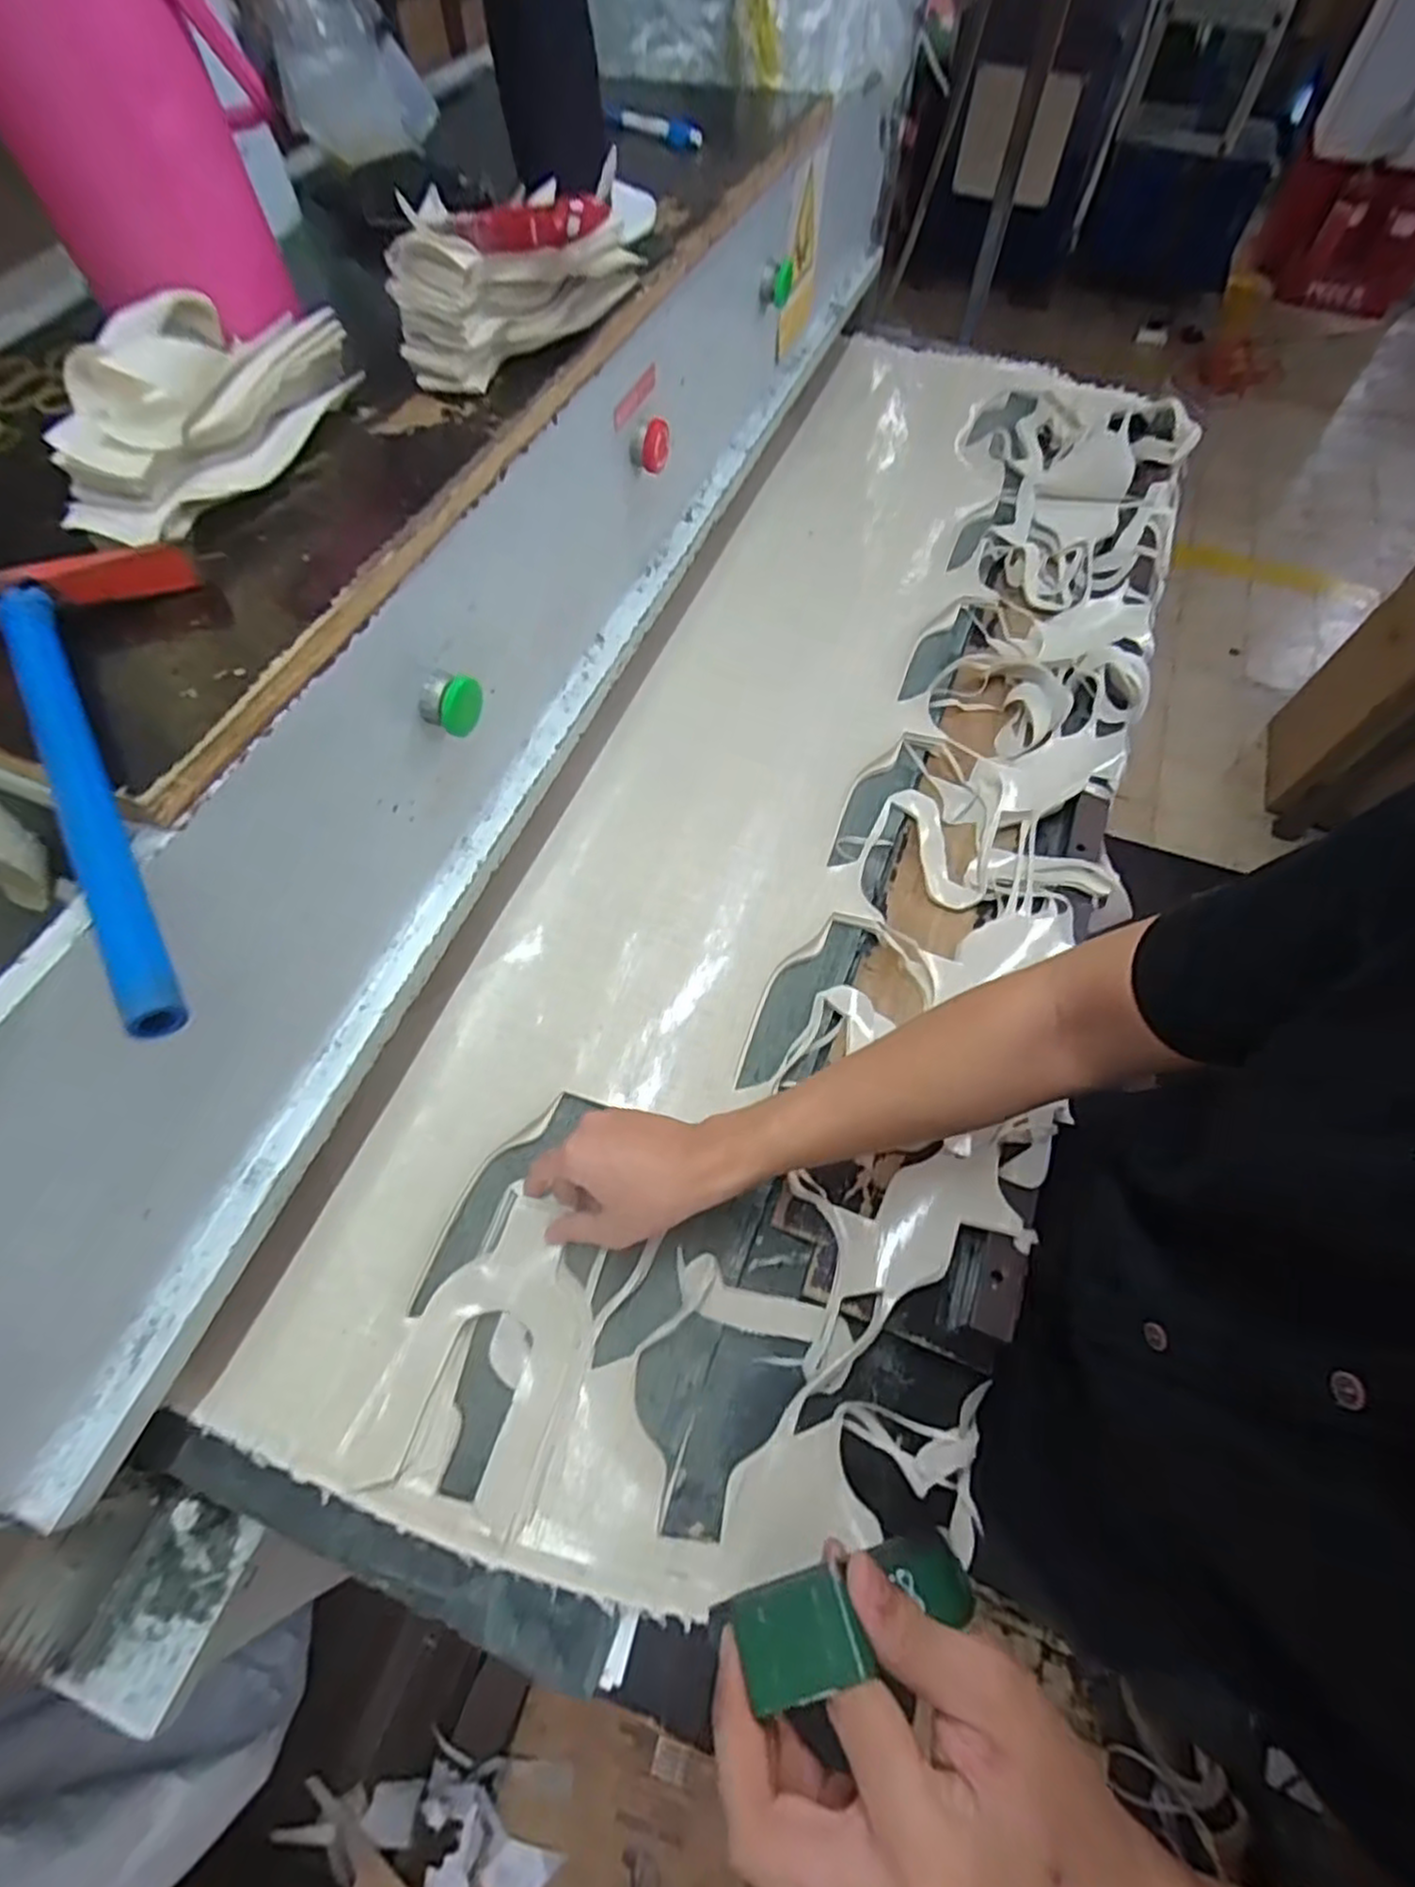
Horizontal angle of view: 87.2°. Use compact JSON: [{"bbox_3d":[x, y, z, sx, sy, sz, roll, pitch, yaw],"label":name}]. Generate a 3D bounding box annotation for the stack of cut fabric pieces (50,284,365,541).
[{"bbox_3d":[-0.294,-0.312,0.425,0.109,0.055,0.208,9,62,5],"label":"stack of cut fabric pieces"}]

